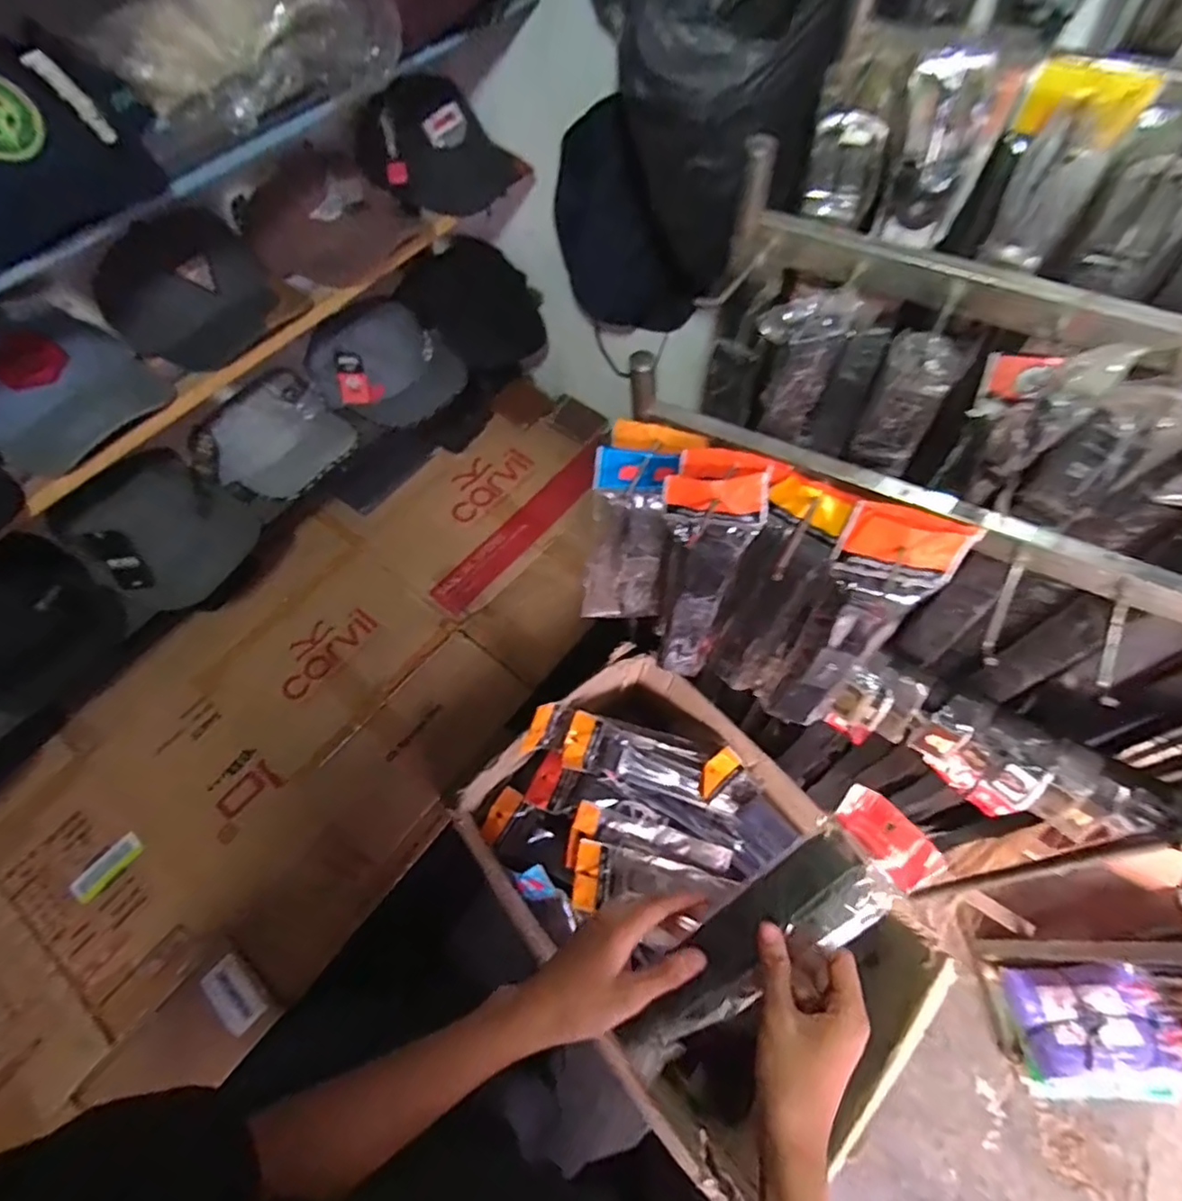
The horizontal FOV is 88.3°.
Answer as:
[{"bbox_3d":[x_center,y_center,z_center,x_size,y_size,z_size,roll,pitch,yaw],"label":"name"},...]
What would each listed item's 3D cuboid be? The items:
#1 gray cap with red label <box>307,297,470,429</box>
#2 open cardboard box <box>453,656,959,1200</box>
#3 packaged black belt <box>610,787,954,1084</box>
[{"bbox_3d":[-0.302,-0.357,0.899,0.207,0.099,0.180,-22,62,-10],"label":"gray cap with red label"},{"bbox_3d":[0.130,0.394,0.829,0.378,0.228,0.553,-37,66,-17],"label":"open cardboard box"},{"bbox_3d":[0.133,0.265,0.470,0.289,0.021,0.071,-46,66,8],"label":"packaged black belt"}]

